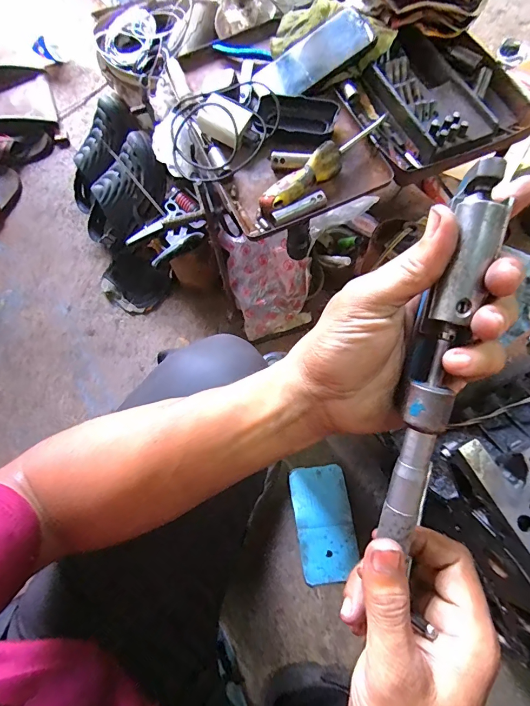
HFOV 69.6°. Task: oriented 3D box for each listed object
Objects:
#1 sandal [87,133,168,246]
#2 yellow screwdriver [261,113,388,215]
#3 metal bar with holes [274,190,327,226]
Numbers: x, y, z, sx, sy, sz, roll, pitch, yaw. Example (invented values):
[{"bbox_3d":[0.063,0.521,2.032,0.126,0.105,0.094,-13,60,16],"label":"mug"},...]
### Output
[{"bbox_3d":[-0.295,-0.312,0.777,0.260,0.081,0.107,-40,70,31],"label":"sandal"},{"bbox_3d":[0.075,-0.239,0.478,0.190,0.027,0.033,-36,72,-10],"label":"yellow screwdriver"},{"bbox_3d":[0.043,-0.178,0.469,0.069,0.015,0.017,-23,70,-6],"label":"metal bar with holes"}]

